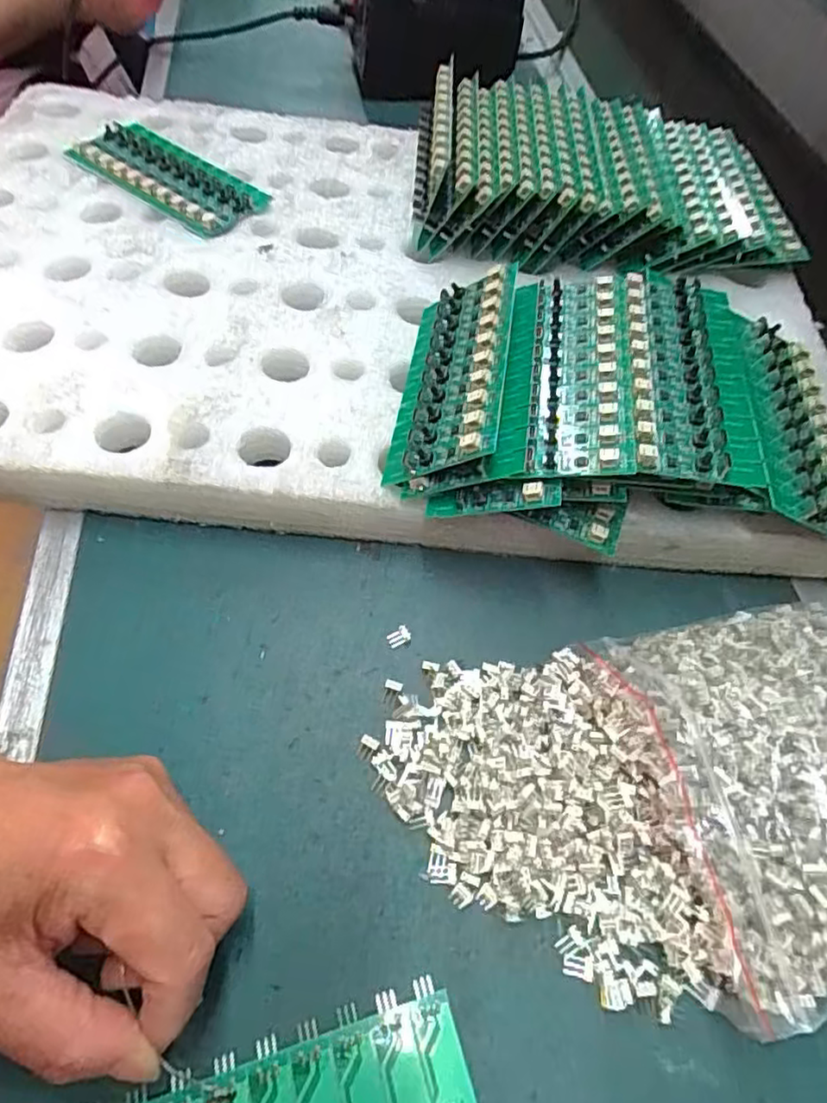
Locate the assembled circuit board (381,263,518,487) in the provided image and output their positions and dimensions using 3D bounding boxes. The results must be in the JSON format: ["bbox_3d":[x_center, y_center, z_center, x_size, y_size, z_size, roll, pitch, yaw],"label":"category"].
[{"bbox_3d":[0.021,-0.093,0.332,0.062,0.014,0.139,-15,50,32],"label":"assembled circuit board"}]

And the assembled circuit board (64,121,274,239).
[{"bbox_3d":[-0.166,-0.256,0.436,0.140,0.012,0.063,34,62,16],"label":"assembled circuit board"}]

